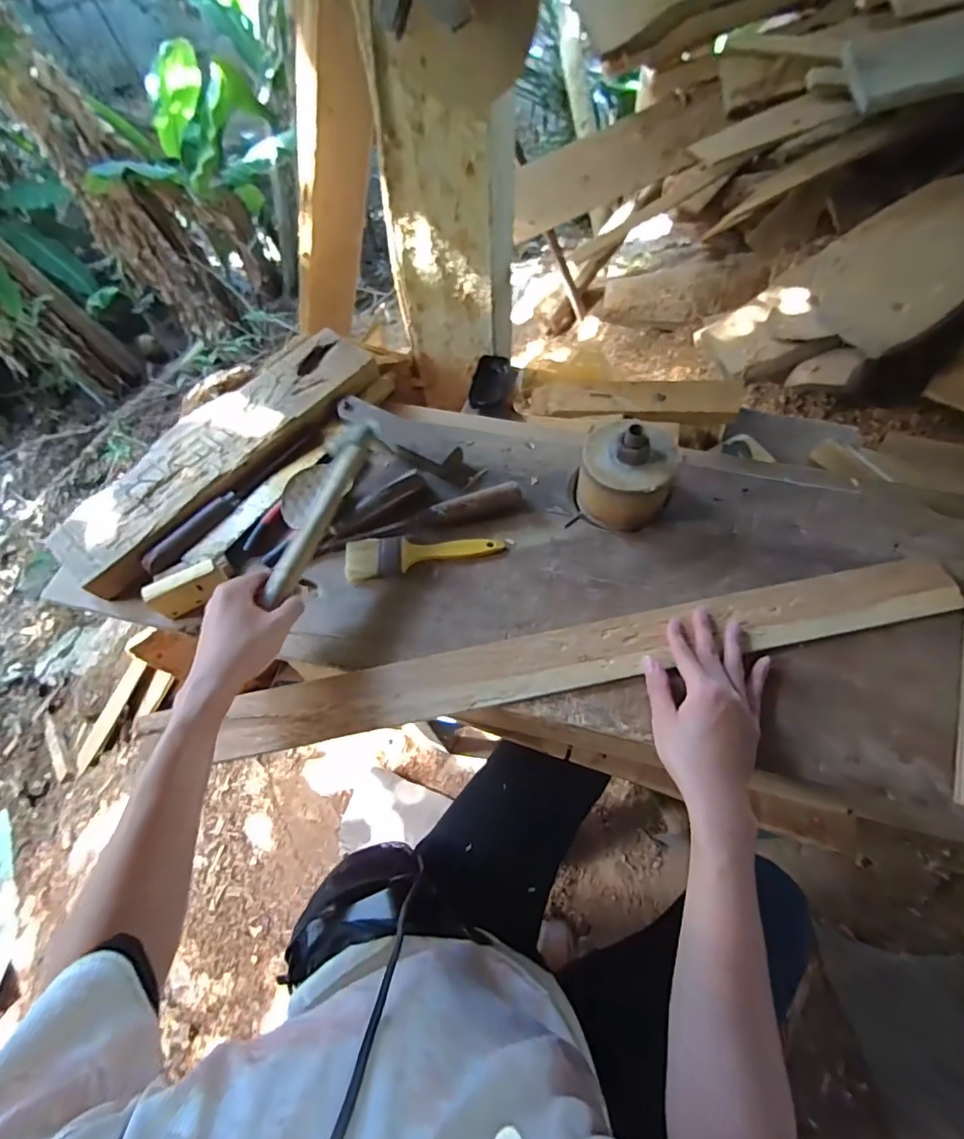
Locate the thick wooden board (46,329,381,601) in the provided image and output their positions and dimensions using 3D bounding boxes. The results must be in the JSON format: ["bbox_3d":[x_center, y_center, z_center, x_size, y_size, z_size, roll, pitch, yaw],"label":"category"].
[{"bbox_3d":[-0.334,-0.162,0.659,0.152,0.030,0.447,32,69,18],"label":"thick wooden board"}]

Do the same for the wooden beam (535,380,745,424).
[{"bbox_3d":[0.215,-0.249,0.753,0.303,0.043,0.067,9,62,23],"label":"wooden beam"}]

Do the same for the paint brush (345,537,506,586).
[{"bbox_3d":[-0.067,-0.018,0.585,0.177,0.013,0.051,-6,62,0],"label":"paint brush"}]

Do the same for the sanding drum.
[{"bbox_3d":[0.159,-0.106,0.563,0.102,0.091,0.096,18,65,12],"label":"sanding drum"}]

